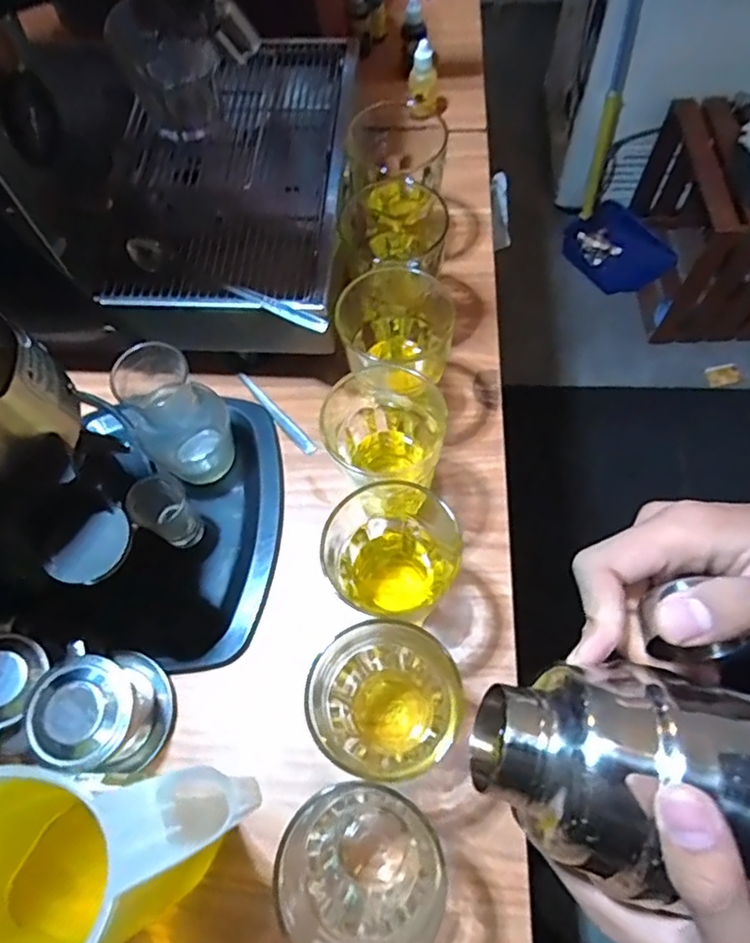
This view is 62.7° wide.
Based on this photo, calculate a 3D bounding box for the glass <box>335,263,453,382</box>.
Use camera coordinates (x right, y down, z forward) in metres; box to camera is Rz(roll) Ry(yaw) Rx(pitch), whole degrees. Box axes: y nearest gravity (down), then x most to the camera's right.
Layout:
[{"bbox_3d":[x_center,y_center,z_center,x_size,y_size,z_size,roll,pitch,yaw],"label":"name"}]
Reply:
[{"bbox_3d":[0.017,-0.120,0.549,0.093,0.081,0.076,-6,66,0],"label":"glass"}]

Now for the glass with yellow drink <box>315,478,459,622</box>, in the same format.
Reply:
[{"bbox_3d":[0.013,0.064,0.467,0.097,0.084,0.087,-7,66,0],"label":"glass with yellow drink"}]

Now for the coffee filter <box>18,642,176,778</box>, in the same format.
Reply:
[{"bbox_3d":[-0.192,0.171,0.442,0.079,0.066,0.076,-1,66,3],"label":"coffee filter"}]

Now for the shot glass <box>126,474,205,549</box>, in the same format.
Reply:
[{"bbox_3d":[-0.170,0.034,0.503,0.041,0.062,0.045,-43,71,-15],"label":"shot glass"}]

